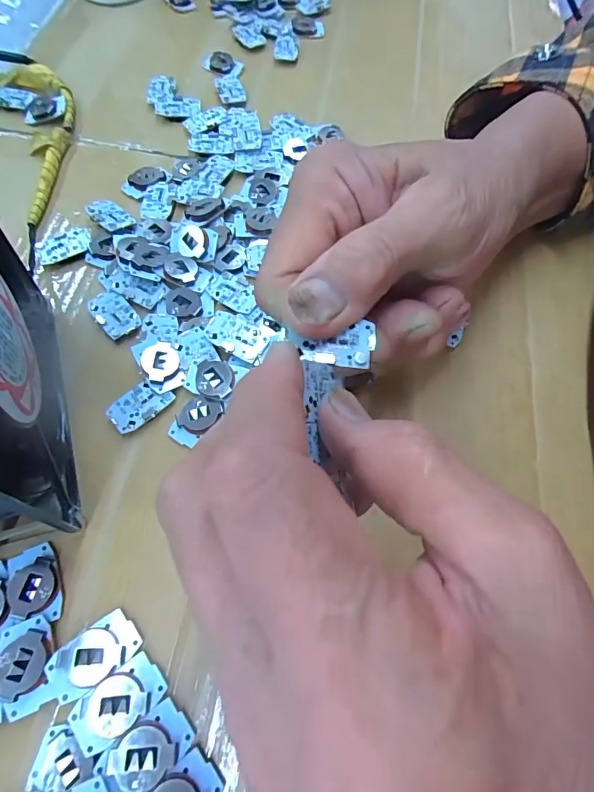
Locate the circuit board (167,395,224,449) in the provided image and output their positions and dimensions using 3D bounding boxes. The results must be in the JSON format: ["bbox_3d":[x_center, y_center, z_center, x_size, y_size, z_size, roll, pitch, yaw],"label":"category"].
[{"bbox_3d":[-0.047,0.010,0.191,0.017,0.004,0.025,30,67,10],"label":"circuit board"}]

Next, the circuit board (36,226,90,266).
[{"bbox_3d":[-0.130,-0.084,0.231,0.030,0.004,0.018,-26,70,-14],"label":"circuit board"}]

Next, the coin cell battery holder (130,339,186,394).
[{"bbox_3d":[-0.066,-0.016,0.201,0.018,0.006,0.027,-26,70,-14],"label":"coin cell battery holder"}]

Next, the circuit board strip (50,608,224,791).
[{"bbox_3d":[-0.046,0.125,0.136,0.029,0.006,0.104,-35,72,-17],"label":"circuit board strip"}]

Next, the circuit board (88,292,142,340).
[{"bbox_3d":[-0.094,-0.043,0.213,0.018,0.004,0.029,-40,73,-19],"label":"circuit board"}]

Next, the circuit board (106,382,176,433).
[{"bbox_3d":[-0.073,0.003,0.193,0.028,0.004,0.018,-37,72,-18],"label":"circuit board"}]

